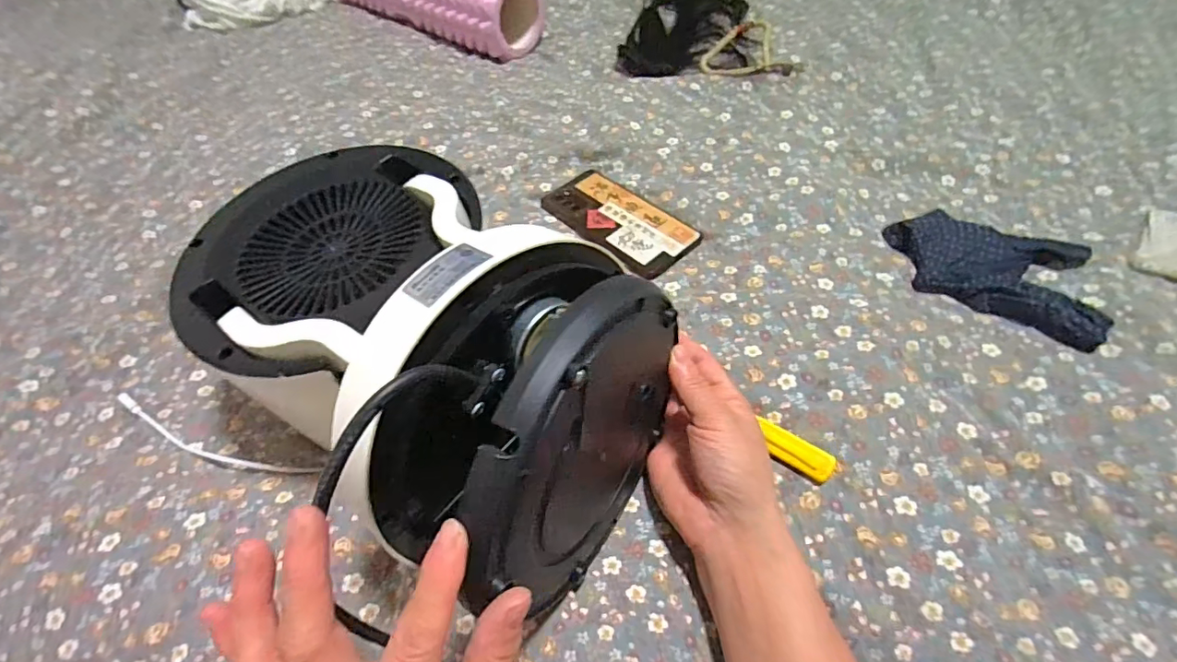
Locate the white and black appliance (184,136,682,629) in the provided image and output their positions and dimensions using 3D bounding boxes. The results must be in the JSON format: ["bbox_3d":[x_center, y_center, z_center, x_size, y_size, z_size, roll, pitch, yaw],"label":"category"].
[{"bbox_3d":[-0.115,0.005,0.349,0.326,0.193,0.190,34,61,30],"label":"white and black appliance"}]

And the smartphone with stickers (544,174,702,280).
[{"bbox_3d":[0.030,-0.114,0.531,0.084,0.007,0.166,-36,57,-22],"label":"smartphone with stickers"}]

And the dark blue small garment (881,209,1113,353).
[{"bbox_3d":[0.333,-0.054,0.432,0.153,0.015,0.111,21,56,20],"label":"dark blue small garment"}]

